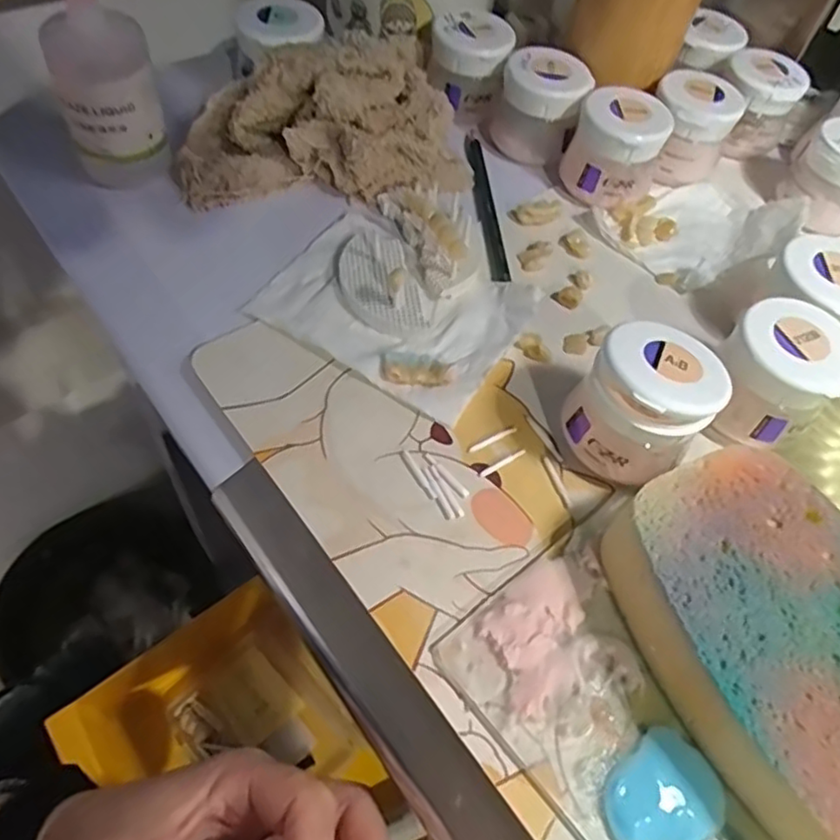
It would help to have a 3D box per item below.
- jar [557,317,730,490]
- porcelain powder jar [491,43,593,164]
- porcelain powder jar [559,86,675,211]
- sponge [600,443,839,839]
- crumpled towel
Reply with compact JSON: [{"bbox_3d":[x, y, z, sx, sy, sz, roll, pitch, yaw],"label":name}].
[{"bbox_3d":[0.091,-0.007,0.269,0.050,0.055,0.054,3,56,-5],"label":"jar"},{"bbox_3d":[0.072,-0.191,0.394,0.054,0.046,0.042,27,58,11],"label":"porcelain powder jar"},{"bbox_3d":[0.111,-0.155,0.373,0.051,0.048,0.045,23,58,9],"label":"porcelain powder jar"},{"bbox_3d":[0.130,0.077,0.226,0.089,0.033,0.133,-26,64,-22],"label":"sponge"},{"bbox_3d":[-0.049,-0.166,0.358,0.158,0.045,0.084,2,57,-5],"label":"crumpled towel"}]

